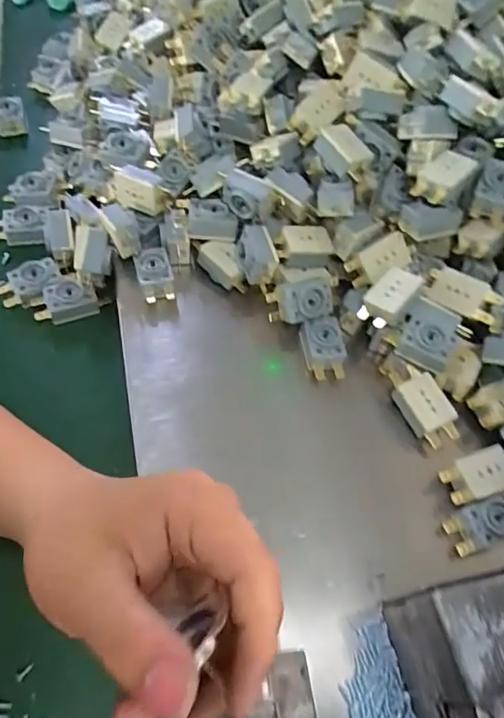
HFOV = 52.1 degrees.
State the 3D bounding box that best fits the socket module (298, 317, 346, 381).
[{"bbox_3d":[0.053,-0.006,0.383,0.030,0.023,0.043,-6,59,-9],"label":"socket module"}]

